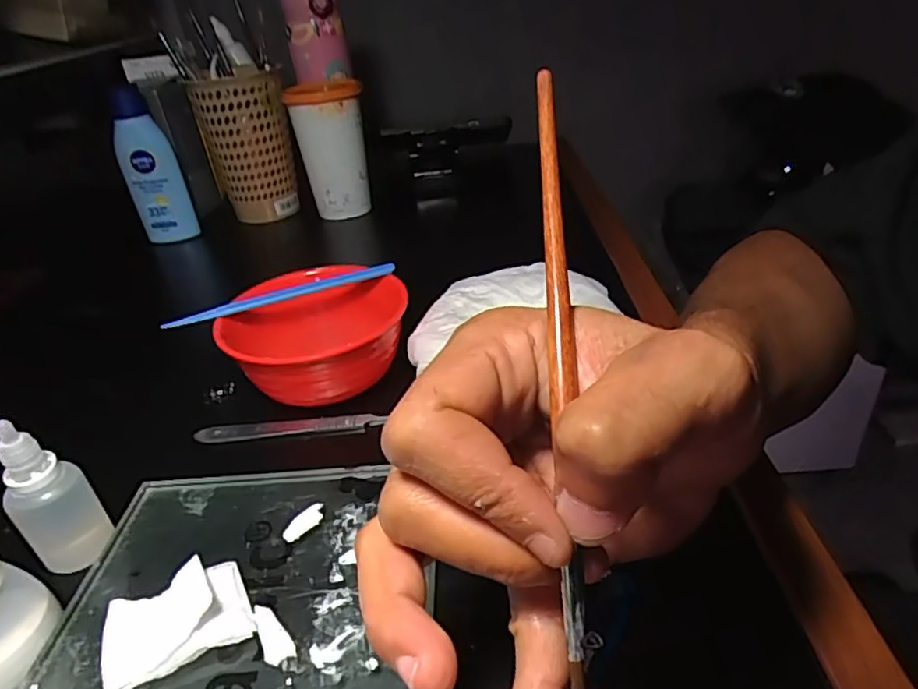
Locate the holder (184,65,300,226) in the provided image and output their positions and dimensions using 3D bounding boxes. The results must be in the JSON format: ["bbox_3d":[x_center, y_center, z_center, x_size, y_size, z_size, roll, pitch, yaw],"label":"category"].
[{"bbox_3d":[-0.220,-0.206,0.642,0.084,0.145,0.082,-16,33,-16],"label":"holder"}]

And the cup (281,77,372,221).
[{"bbox_3d":[-0.130,-0.200,0.631,0.069,0.126,0.073,-8,31,-3],"label":"cup"}]

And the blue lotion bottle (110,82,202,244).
[{"bbox_3d":[-0.303,-0.174,0.605,0.052,0.144,0.029,-19,33,-20],"label":"blue lotion bottle"}]

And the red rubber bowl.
[{"bbox_3d":[-0.084,-0.002,0.369,0.105,0.054,0.102,-3,31,2],"label":"red rubber bowl"}]

